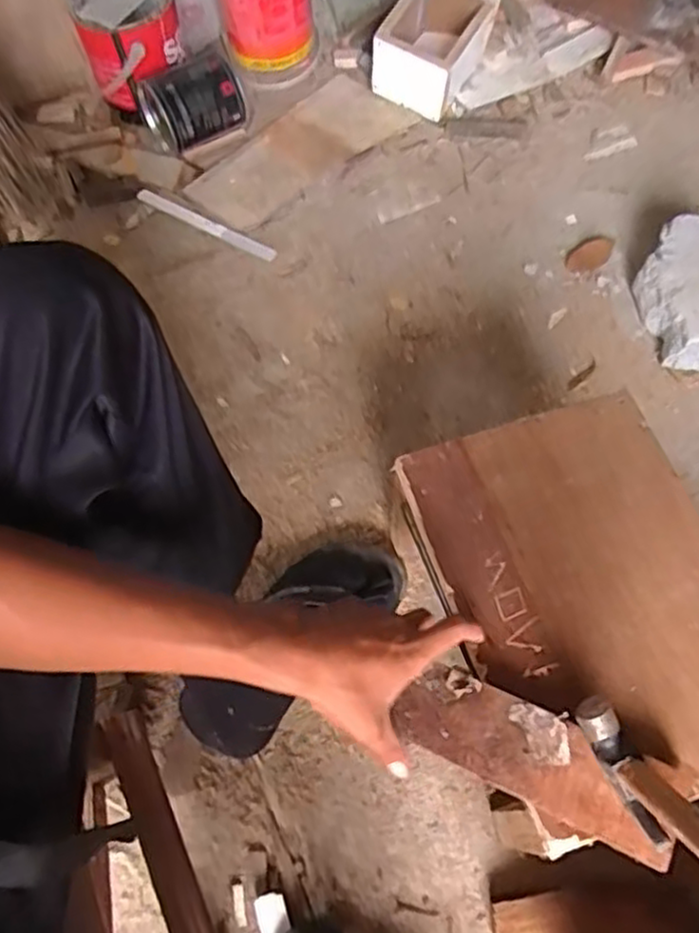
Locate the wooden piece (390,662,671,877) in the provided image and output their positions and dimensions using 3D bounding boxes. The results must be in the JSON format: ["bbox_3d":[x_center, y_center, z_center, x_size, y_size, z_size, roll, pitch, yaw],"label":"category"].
[{"bbox_3d":[0.128,0.205,0.500,0.188,0.013,0.064,28,69,17],"label":"wooden piece"}]

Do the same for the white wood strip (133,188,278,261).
[{"bbox_3d":[-0.209,-0.356,1.049,0.241,0.010,0.022,28,69,16],"label":"white wood strip"}]

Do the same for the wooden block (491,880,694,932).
[{"bbox_3d":[0.214,0.406,0.644,0.167,0.028,0.048,-5,64,1],"label":"wooden block"}]

